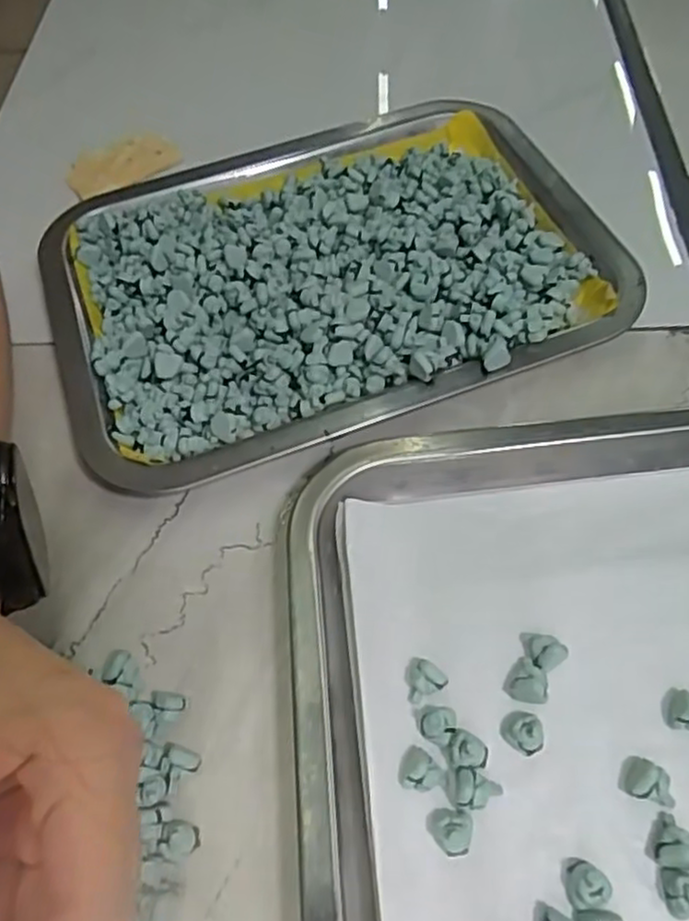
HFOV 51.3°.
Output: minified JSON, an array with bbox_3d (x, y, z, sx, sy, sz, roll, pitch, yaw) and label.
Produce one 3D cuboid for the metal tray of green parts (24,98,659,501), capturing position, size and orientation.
[{"bbox_3d":[-0.009,-0.100,0.356,0.267,0.024,0.195,-21,59,-9],"label":"metal tray of green parts"}]

